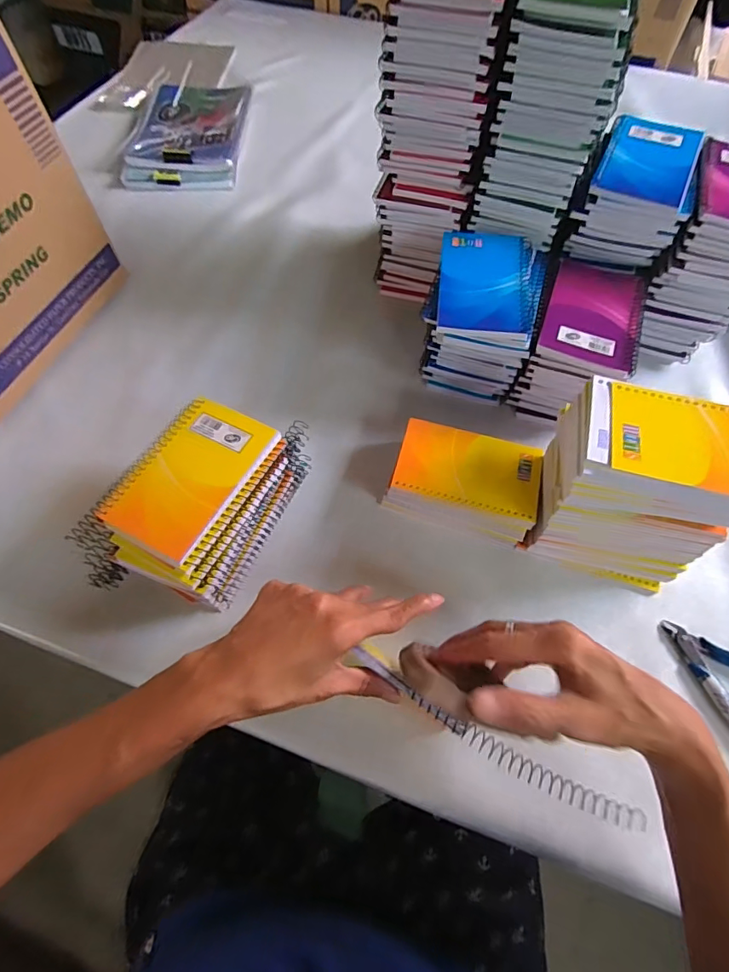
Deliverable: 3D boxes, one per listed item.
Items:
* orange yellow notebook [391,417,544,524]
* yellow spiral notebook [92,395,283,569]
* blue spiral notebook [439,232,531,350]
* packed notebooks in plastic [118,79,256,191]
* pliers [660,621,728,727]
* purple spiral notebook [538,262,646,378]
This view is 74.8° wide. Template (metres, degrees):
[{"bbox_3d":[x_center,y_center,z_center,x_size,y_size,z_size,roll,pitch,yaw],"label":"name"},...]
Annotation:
[{"bbox_3d":[0.097,-0.018,0.439,0.128,0.004,0.076,14,62,6],"label":"orange yellow notebook"},{"bbox_3d":[-0.138,-0.009,0.380,0.083,0.012,0.131,27,64,12],"label":"yellow spiral notebook"},{"bbox_3d":[0.114,-0.191,0.451,0.084,0.016,0.123,8,61,3],"label":"blue spiral notebook"},{"bbox_3d":[-0.268,-0.546,0.742,0.160,0.034,0.240,2,62,0],"label":"packed notebooks in plastic"},{"bbox_3d":[0.299,0.160,0.388,0.068,0.012,0.116,-39,69,-19],"label":"pliers"},{"bbox_3d":[0.221,-0.167,0.455,0.086,0.016,0.142,19,63,9],"label":"purple spiral notebook"}]

